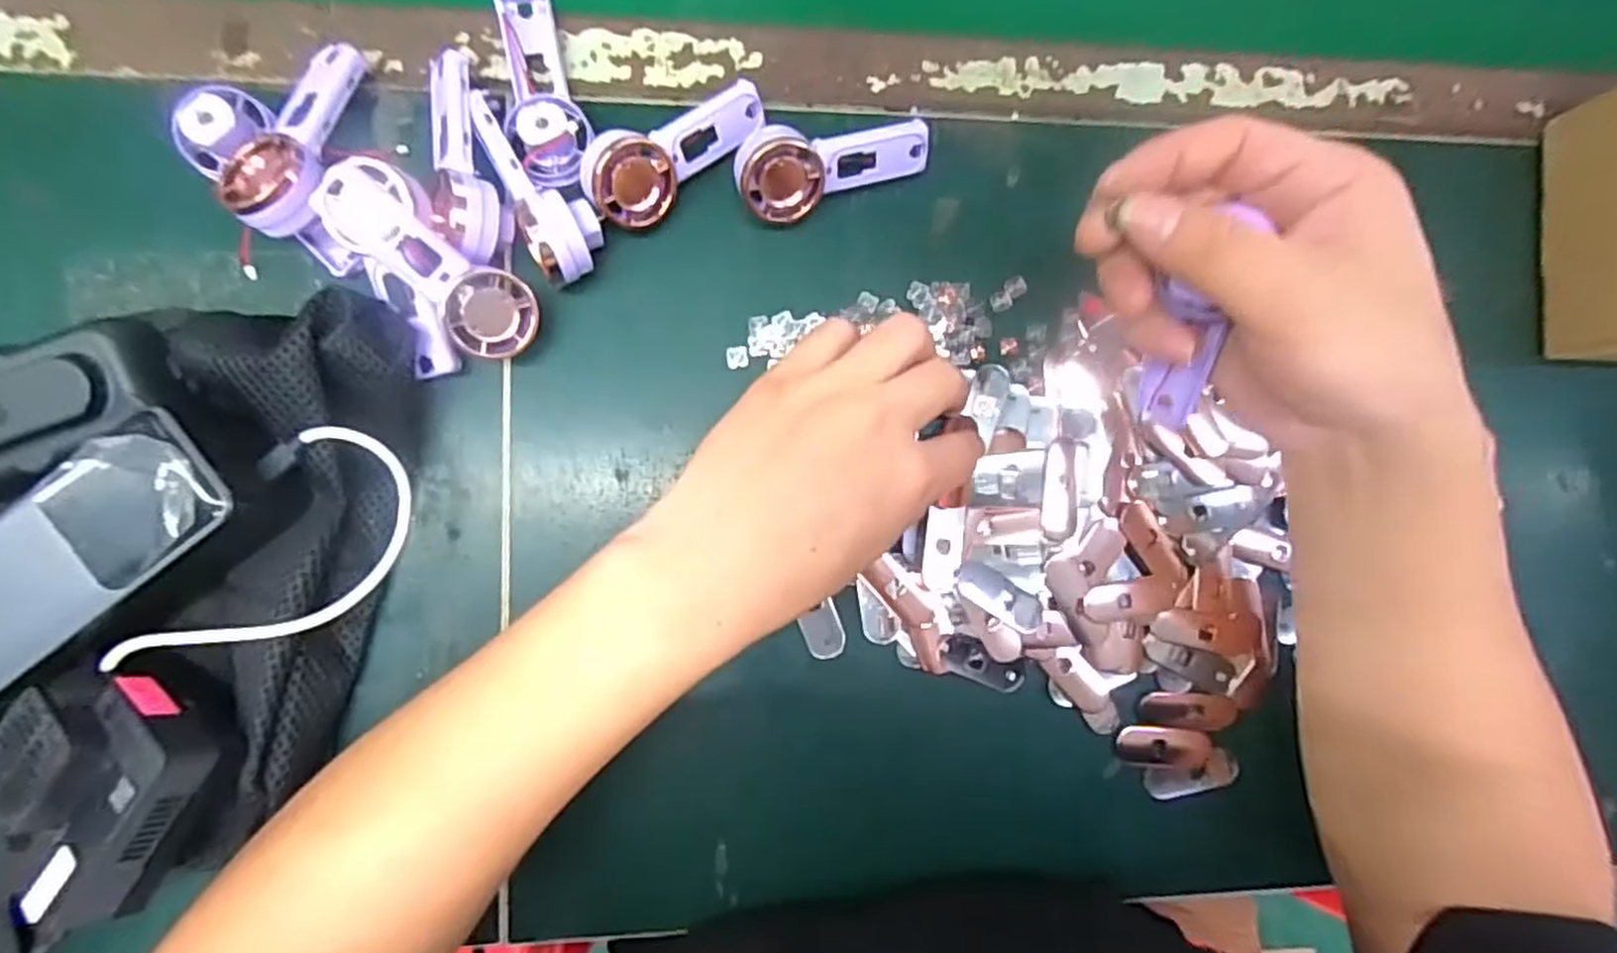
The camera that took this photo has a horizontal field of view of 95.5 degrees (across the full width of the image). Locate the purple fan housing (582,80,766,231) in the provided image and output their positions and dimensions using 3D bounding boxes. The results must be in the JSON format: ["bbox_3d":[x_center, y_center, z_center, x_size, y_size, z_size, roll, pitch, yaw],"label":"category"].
[{"bbox_3d":[-0.063,-0.155,0.347,0.092,0.034,0.034,-43,92,-7],"label":"purple fan housing"}]

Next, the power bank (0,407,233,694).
[{"bbox_3d":[-0.283,0.031,0.276,0.129,0.020,0.051,-38,91,-7],"label":"power bank"}]

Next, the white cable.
[{"bbox_3d":[-0.218,0.041,0.305,0.067,0.008,0.130,36,84,-3],"label":"white cable"}]

